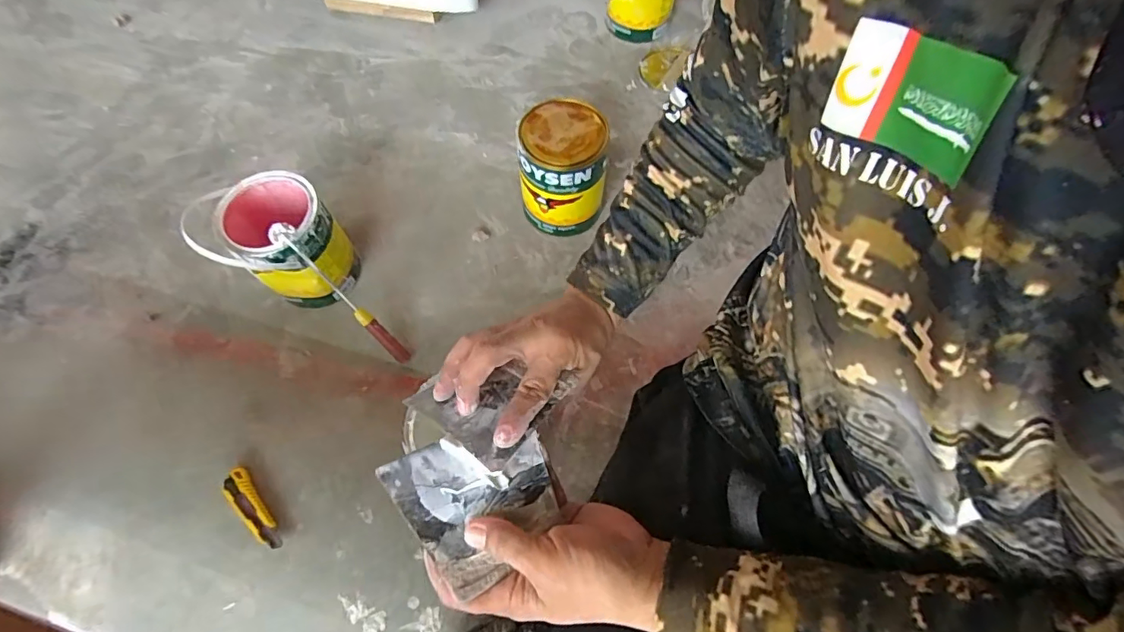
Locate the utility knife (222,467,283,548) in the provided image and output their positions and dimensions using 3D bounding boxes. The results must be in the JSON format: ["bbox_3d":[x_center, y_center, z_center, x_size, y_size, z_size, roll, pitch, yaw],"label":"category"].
[{"bbox_3d":[-0.497,0.312,0.821,0.040,0.022,0.141,-36,71,-18],"label":"utility knife"}]

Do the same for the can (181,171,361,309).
[{"bbox_3d":[-0.477,-0.121,0.913,0.178,0.194,0.170,32,69,15],"label":"can"}]

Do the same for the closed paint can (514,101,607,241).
[{"bbox_3d":[-0.001,-0.271,0.989,0.152,0.225,0.152,-1,64,1],"label":"closed paint can"}]

